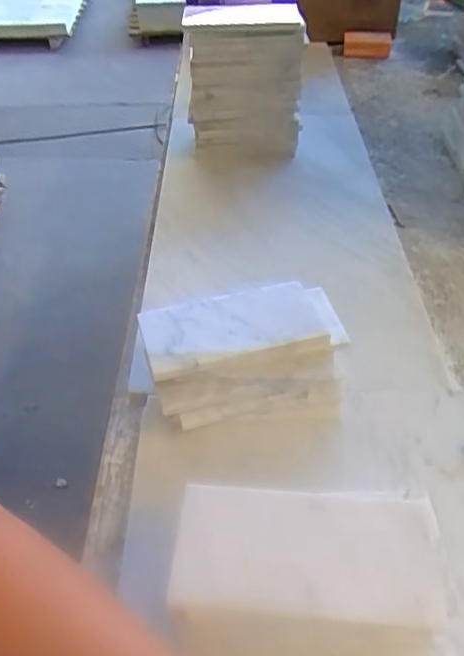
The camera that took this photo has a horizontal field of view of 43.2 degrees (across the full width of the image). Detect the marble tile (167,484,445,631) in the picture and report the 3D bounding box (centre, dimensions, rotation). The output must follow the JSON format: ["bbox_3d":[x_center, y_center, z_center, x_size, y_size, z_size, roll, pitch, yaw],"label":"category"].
[{"bbox_3d":[0.044,0.133,0.350,0.153,0.007,0.072,2,62,7],"label":"marble tile"}]

